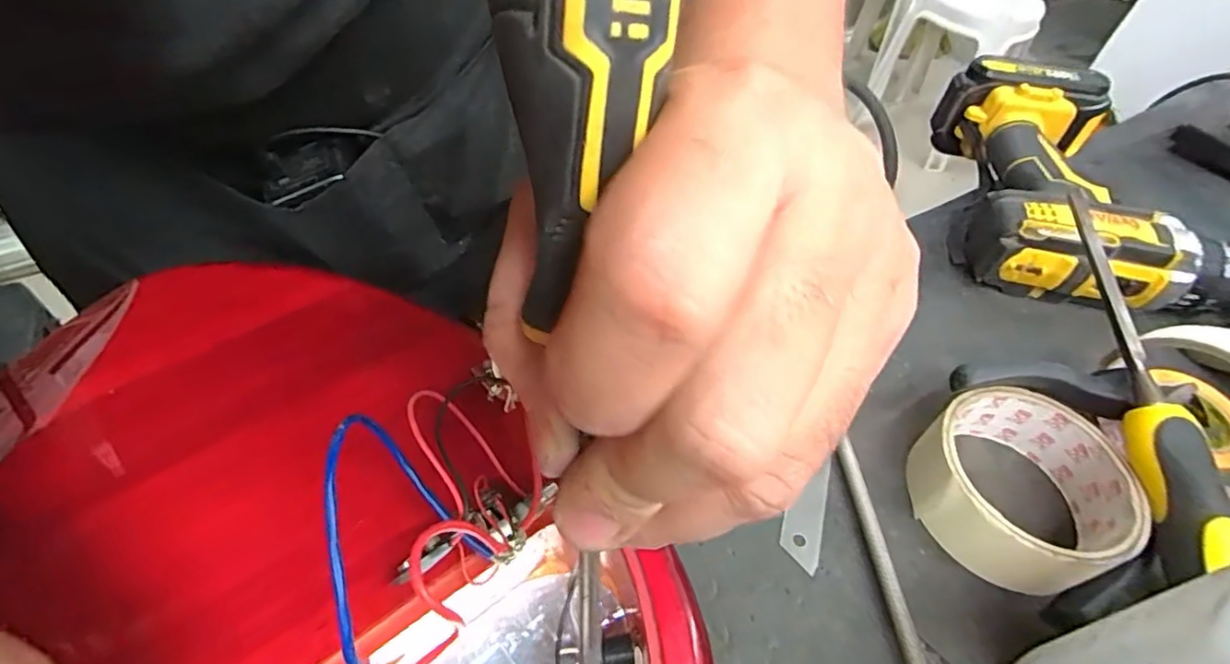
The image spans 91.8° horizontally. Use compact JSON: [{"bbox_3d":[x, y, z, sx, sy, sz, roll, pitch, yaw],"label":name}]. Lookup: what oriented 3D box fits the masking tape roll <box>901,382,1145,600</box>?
[{"bbox_3d":[0.188,0.072,0.279,0.082,0.038,0.084,3,48,-4],"label":"masking tape roll"}]

